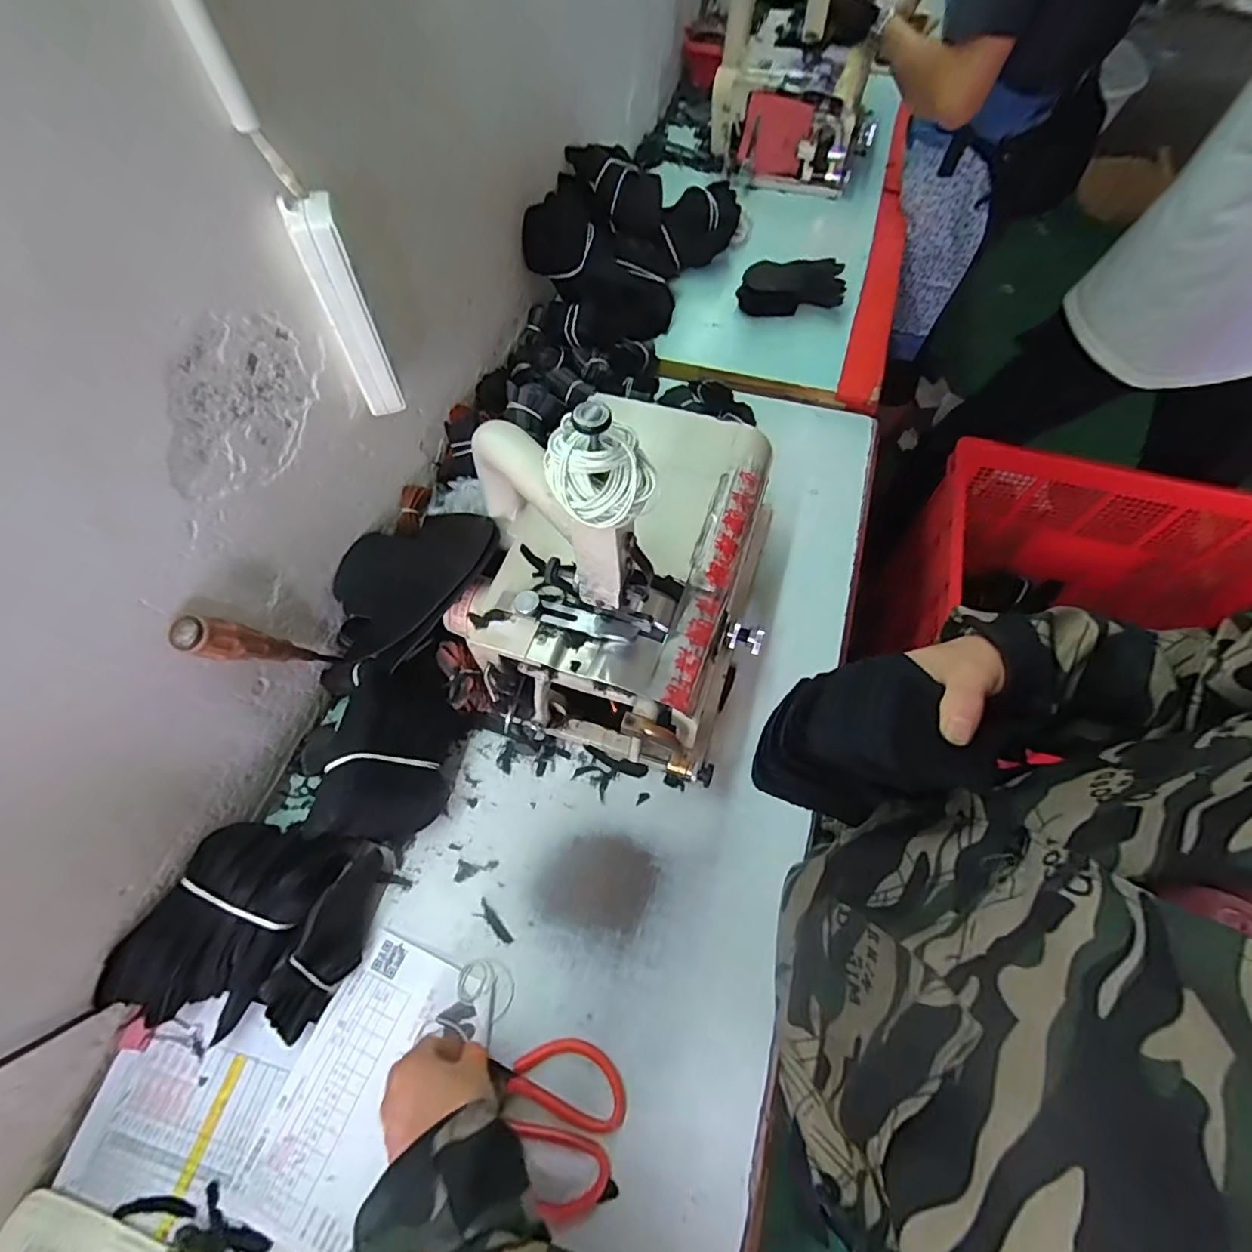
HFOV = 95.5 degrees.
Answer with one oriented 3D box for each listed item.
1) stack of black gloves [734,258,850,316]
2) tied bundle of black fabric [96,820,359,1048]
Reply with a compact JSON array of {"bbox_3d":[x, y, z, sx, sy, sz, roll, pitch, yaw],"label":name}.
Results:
[{"bbox_3d":[0.265,-0.546,0.908,0.168,0.050,0.078,-1,64,1],"label":"stack of black gloves"},{"bbox_3d":[-0.340,0.259,0.507,0.123,0.073,0.174,20,66,11],"label":"tied bundle of black fabric"}]

